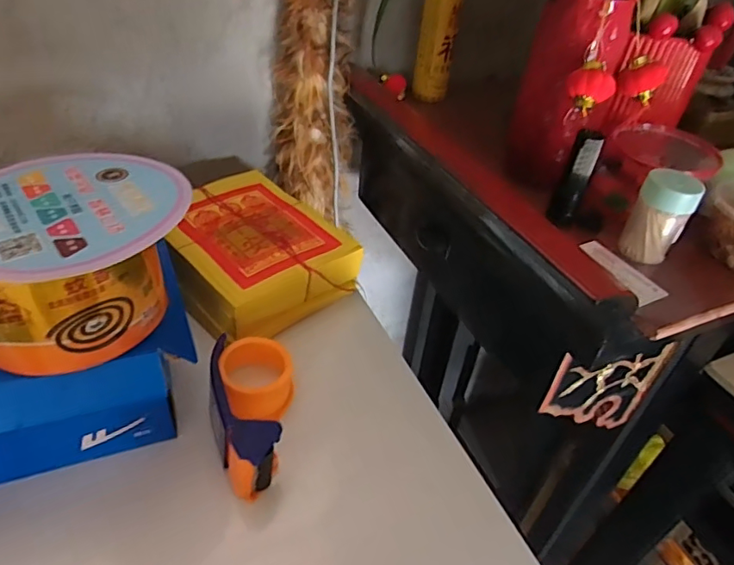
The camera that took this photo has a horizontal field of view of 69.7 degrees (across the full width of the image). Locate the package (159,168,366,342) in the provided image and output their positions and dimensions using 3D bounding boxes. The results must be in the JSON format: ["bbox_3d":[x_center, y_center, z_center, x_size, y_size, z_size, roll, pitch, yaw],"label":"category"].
[{"bbox_3d":[-0.145,-0.039,0.644,0.187,0.067,0.234,-28,51,-34],"label":"package"}]

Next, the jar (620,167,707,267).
[{"bbox_3d":[0.280,-0.063,0.503,0.047,0.080,0.047,-14,45,-23],"label":"jar"}]

